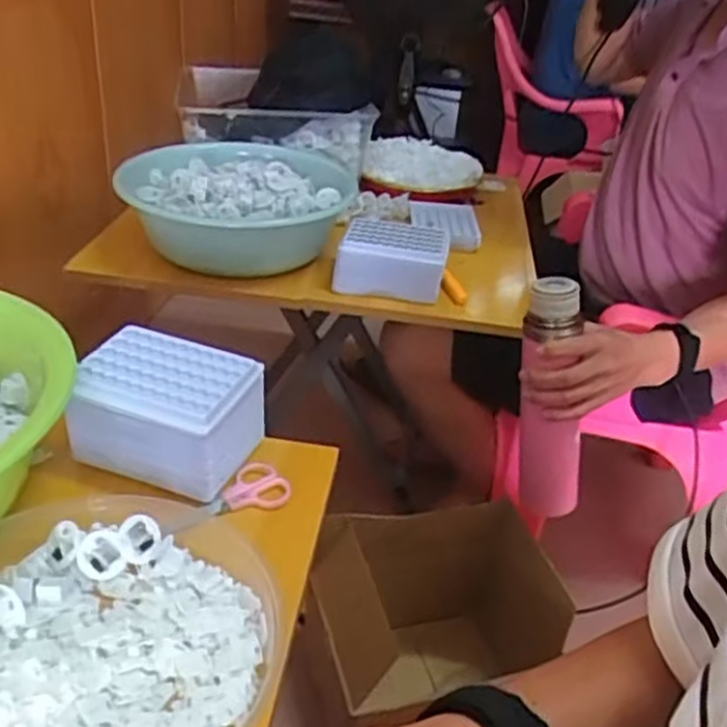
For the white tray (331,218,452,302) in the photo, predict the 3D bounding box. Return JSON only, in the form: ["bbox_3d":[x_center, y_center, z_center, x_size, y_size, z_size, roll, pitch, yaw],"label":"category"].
[{"bbox_3d":[0.040,-0.134,0.917,0.129,0.056,0.134,9,32,5],"label":"white tray"}]

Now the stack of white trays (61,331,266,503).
[{"bbox_3d":[-0.156,0.036,0.592,0.132,0.074,0.097,11,32,7],"label":"stack of white trays"}]

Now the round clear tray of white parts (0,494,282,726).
[{"bbox_3d":[-0.169,0.169,0.444,0.226,0.033,0.216,5,32,-3],"label":"round clear tray of white parts"}]

